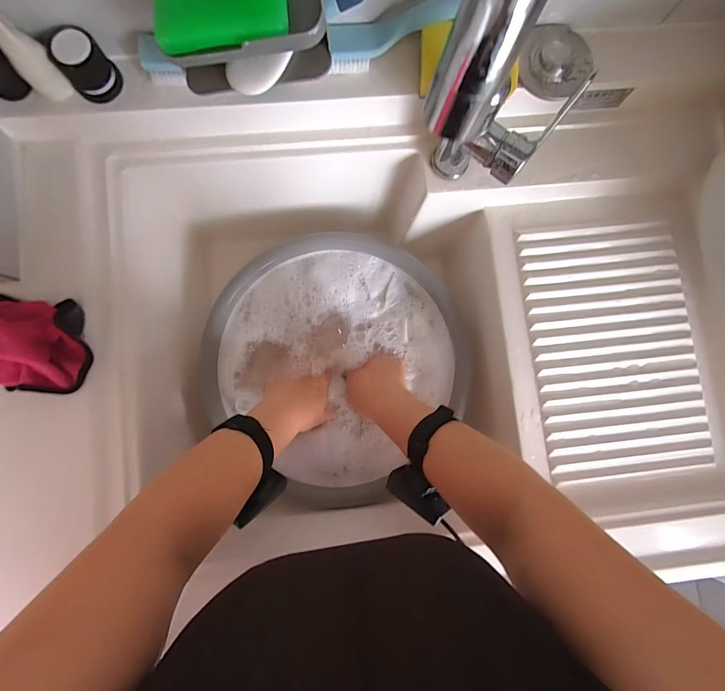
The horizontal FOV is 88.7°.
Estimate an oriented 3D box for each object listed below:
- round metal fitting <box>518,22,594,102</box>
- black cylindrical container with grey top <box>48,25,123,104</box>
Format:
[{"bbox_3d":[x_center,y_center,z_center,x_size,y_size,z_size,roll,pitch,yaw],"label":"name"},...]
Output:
[{"bbox_3d":[0.215,-0.317,0.409,0.075,0.015,0.085,31,85,-1],"label":"round metal fitting"},{"bbox_3d":[-0.280,-0.283,0.375,0.045,0.048,0.041,-39,89,-5],"label":"black cylindrical container with grey top"}]

